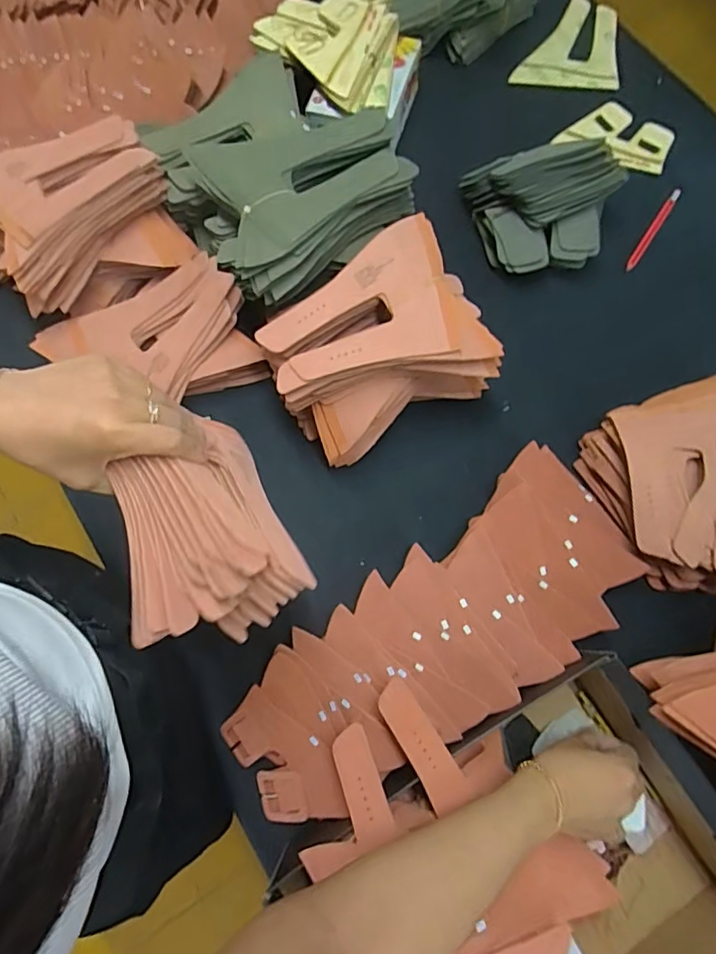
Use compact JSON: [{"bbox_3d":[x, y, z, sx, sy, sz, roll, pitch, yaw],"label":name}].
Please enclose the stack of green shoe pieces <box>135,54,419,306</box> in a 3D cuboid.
[{"bbox_3d":[-0.099,-0.341,0.586,0.212,0.109,0.302,-36,77,-9],"label":"stack of green shoe pieces"}]

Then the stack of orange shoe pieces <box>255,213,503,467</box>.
[{"bbox_3d":[0.023,-0.125,0.565,0.221,0.131,0.168,-36,77,-8],"label":"stack of orange shoe pieces"}]

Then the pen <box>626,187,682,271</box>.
[{"bbox_3d":[0.381,-0.319,0.696,0.013,0.011,0.151,34,78,9],"label":"pen"}]

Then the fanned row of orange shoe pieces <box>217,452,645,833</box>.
[{"bbox_3d":[0.078,0.153,0.524,0.436,0.061,0.169,-35,77,-8],"label":"fanned row of orange shoe pieces"}]

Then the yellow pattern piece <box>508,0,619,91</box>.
[{"bbox_3d":[0.301,-0.631,0.783,0.150,0.010,0.152,5,83,-2],"label":"yellow pattern piece"}]

